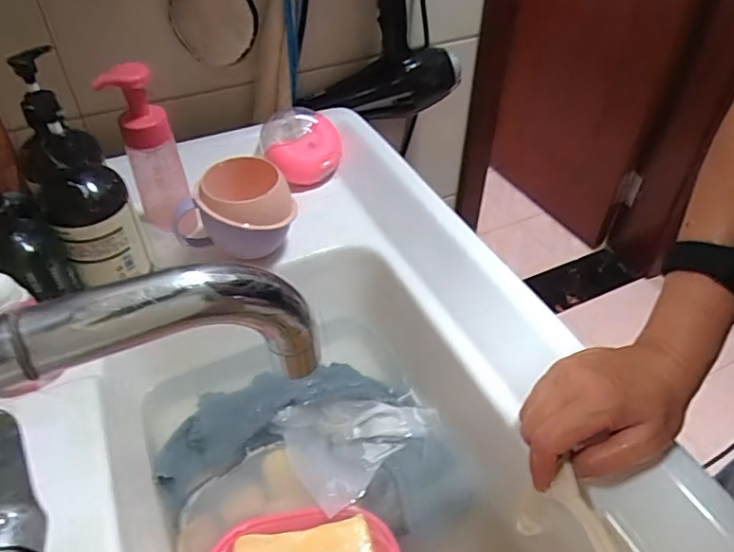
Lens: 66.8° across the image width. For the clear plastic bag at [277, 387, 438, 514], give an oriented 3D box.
[{"bbox_3d":[-0.007,0.150,0.534,0.135,0.012,0.108,-21,48,-20],"label":"clear plastic bag"}]

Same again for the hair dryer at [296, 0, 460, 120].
[{"bbox_3d":[0.021,-0.333,0.739,0.226,0.236,0.086,-24,49,-23],"label":"hair dryer"}]

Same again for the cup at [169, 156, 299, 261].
[{"bbox_3d":[-0.131,-0.059,0.565,0.111,0.089,0.078,-23,48,-22],"label":"cup"}]

